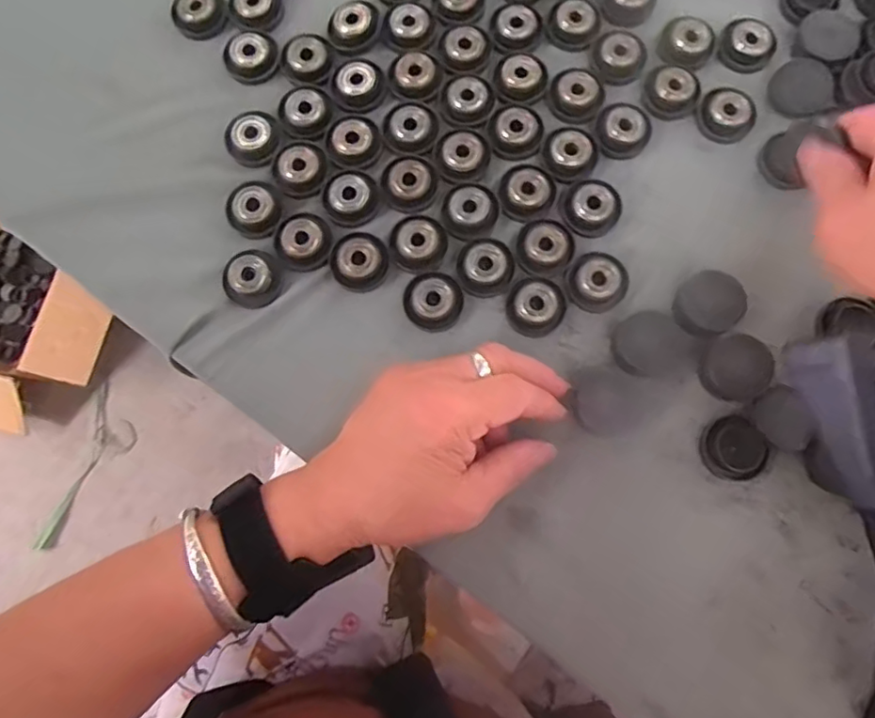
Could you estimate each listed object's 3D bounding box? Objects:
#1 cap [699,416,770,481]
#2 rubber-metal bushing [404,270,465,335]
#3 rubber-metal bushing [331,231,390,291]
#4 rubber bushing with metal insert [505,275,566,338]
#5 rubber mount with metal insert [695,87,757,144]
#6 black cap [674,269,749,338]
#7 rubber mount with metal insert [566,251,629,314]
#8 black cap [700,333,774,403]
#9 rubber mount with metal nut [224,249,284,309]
[{"bbox_3d":[0.150,0.046,0.295,0.031,0.009,0.029,0,79,1],"label":"cap"},{"bbox_3d":[-0.003,-0.031,0.311,0.030,0.009,0.032,-43,81,-6],"label":"rubber-metal bushing"},{"bbox_3d":[-0.042,-0.054,0.317,0.029,0.008,0.032,29,81,6],"label":"rubber-metal bushing"},{"bbox_3d":[0.053,-0.028,0.310,0.030,0.007,0.030,0,79,1],"label":"rubber bushing with metal insert"},{"bbox_3d":[0.165,-0.139,0.333,0.030,0.009,0.031,0,79,1],"label":"rubber mount with metal insert"},{"bbox_3d":[0.144,-0.029,0.311,0.033,0.016,0.033,0,79,1],"label":"black cap"},{"bbox_3d":[0.086,-0.041,0.313,0.032,0.009,0.030,0,79,1],"label":"rubber mount with metal insert"},{"bbox_3d":[0.154,0.004,0.299,0.030,0.010,0.033,0,79,1],"label":"black cap"},{"bbox_3d":[-0.101,-0.044,0.316,0.031,0.009,0.031,0,79,1],"label":"rubber mount with metal nut"}]

